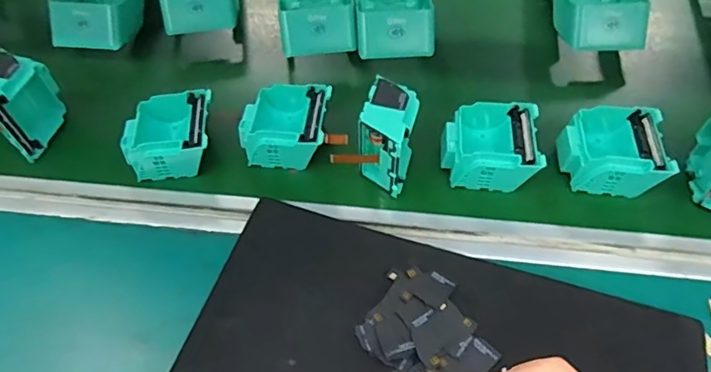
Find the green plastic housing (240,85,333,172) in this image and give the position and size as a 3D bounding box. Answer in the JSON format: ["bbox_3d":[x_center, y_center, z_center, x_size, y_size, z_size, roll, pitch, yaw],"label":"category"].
[{"bbox_3d":[-0.065,-0.056,0.478,0.078,0.039,0.074,2,50,2],"label":"green plastic housing"}]

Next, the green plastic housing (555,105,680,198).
[{"bbox_3d":[0.227,-0.031,0.453,0.083,0.039,0.076,7,51,6],"label":"green plastic housing"}]

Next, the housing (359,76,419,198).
[{"bbox_3d":[0.023,-0.042,0.438,0.051,0.070,0.066,11,51,9],"label":"housing"}]

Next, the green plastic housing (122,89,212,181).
[{"bbox_3d":[-0.174,-0.049,0.476,0.077,0.042,0.077,-5,50,-4],"label":"green plastic housing"}]

